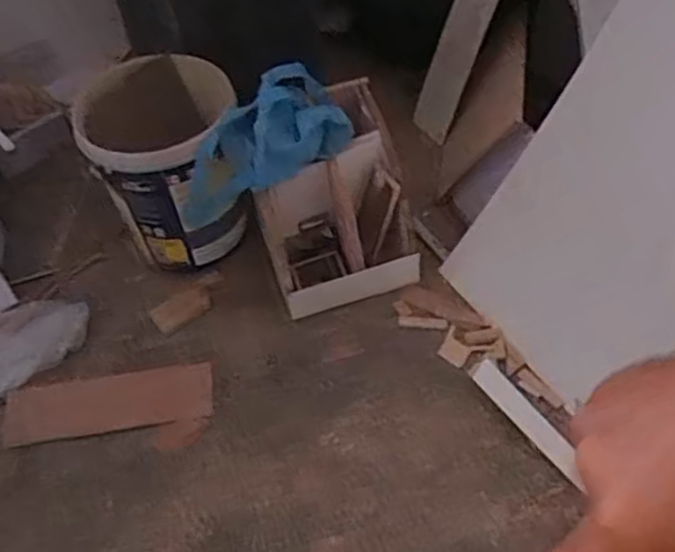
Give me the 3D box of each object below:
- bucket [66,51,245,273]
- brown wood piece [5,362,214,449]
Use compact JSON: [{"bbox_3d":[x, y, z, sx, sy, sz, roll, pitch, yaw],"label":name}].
[{"bbox_3d":[-0.344,-0.214,1.460,0.285,0.401,0.288,-1,51,2],"label":"bucket"},{"bbox_3d":[-0.442,0.245,1.344,0.389,0.023,0.124,-9,51,-5],"label":"brown wood piece"}]

